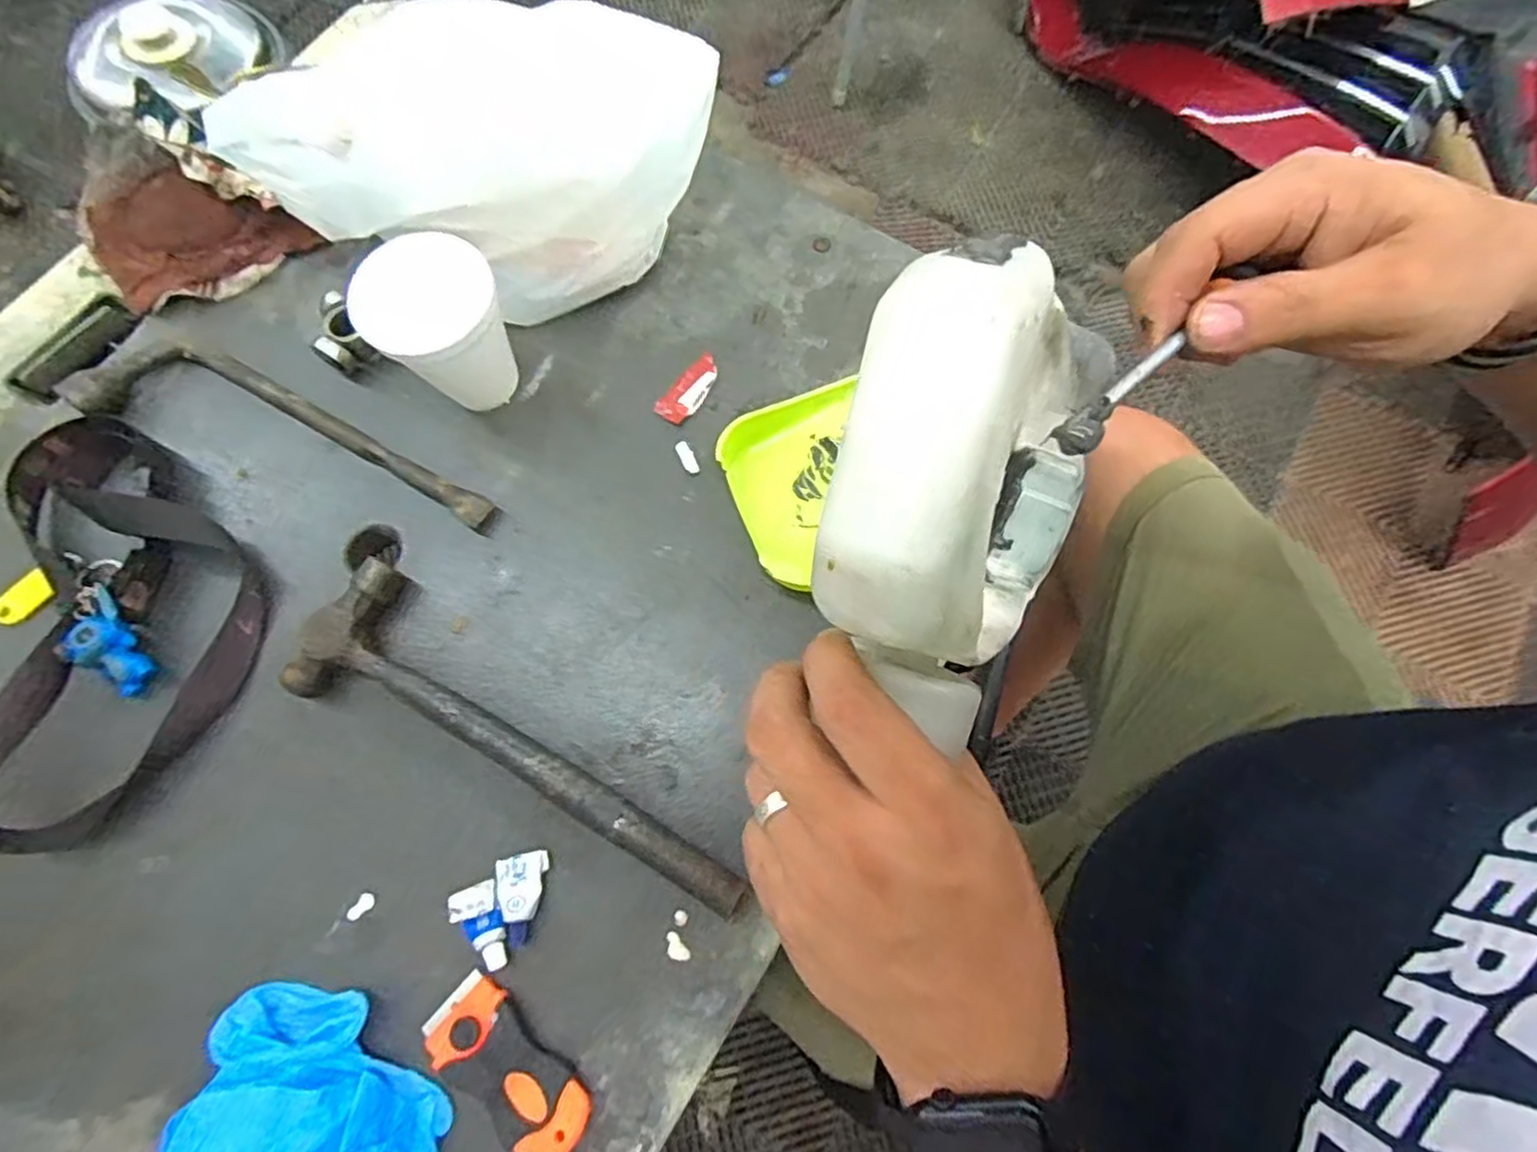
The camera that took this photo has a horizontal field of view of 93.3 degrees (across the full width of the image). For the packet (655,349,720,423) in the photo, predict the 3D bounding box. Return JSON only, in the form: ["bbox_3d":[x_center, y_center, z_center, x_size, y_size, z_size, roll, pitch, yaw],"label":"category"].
[{"bbox_3d":[-0.052,-0.127,0.489,0.025,0.004,0.055,33,74,9],"label":"packet"}]

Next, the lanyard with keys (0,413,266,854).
[{"bbox_3d":[-0.391,0.014,0.434,0.154,0.036,0.263,-15,73,-7],"label":"lanyard with keys"}]

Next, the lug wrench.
[{"bbox_3d":[-0.303,-0.101,0.470,0.281,0.022,0.070,16,72,4],"label":"lug wrench"}]

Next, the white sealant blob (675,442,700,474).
[{"bbox_3d":[-0.053,-0.078,0.474,0.009,0.004,0.026,-25,74,-10],"label":"white sealant blob"}]

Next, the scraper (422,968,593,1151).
[{"bbox_3d":[-0.133,0.251,0.368,0.095,0.012,0.044,41,75,11],"label":"scraper"}]

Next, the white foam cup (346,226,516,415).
[{"bbox_3d":[-0.197,-0.146,0.450,0.076,0.094,0.073,1,72,-2],"label":"white foam cup"}]

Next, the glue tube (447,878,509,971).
[{"bbox_3d":[-0.154,0.188,0.388,0.024,0.008,0.044,-25,74,-9],"label":"glue tube"}]

